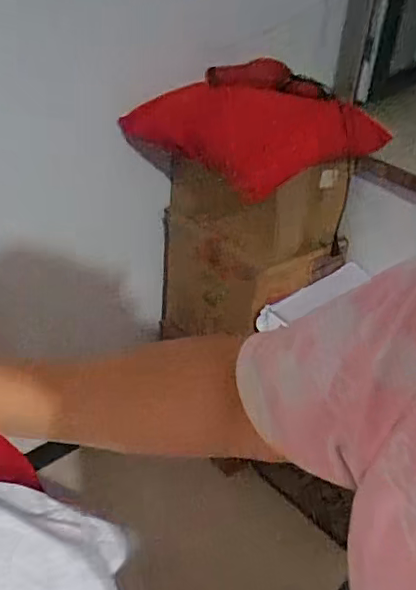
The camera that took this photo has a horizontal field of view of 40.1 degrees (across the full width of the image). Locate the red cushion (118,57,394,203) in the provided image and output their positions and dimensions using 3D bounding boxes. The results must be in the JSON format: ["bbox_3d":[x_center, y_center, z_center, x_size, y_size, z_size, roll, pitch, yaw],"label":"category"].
[{"bbox_3d":[0.120,-0.351,1.227,0.575,0.290,0.126,-11,38,-21],"label":"red cushion"}]

